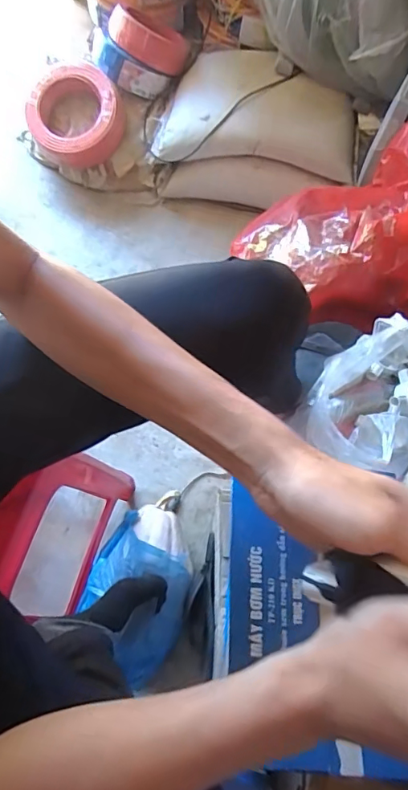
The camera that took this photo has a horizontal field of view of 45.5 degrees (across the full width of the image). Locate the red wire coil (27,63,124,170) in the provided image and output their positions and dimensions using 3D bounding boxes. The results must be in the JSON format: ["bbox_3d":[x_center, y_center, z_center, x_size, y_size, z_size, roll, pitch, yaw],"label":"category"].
[{"bbox_3d":[-0.354,-0.773,1.341,0.286,0.063,0.286,0,92,4],"label":"red wire coil"}]

